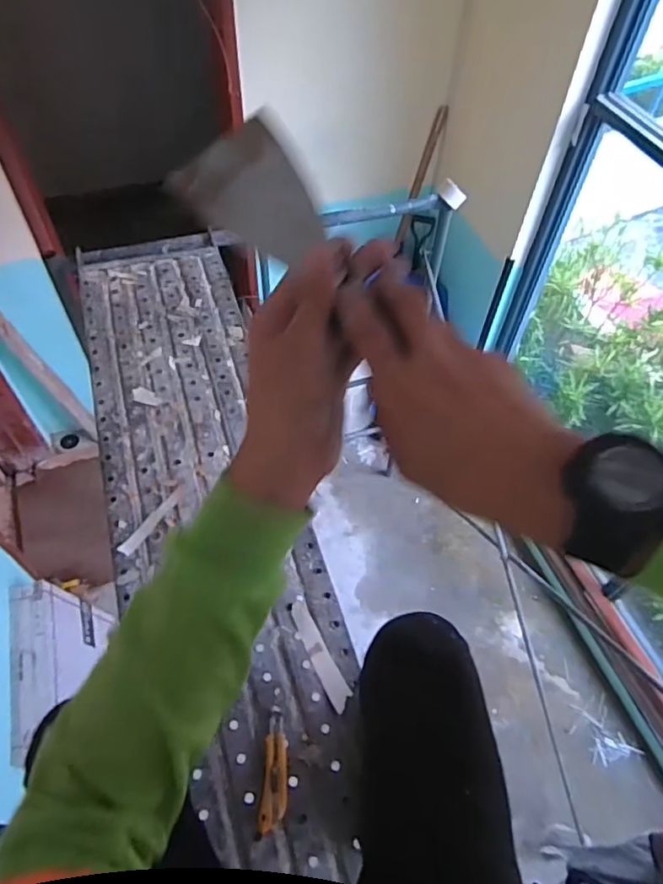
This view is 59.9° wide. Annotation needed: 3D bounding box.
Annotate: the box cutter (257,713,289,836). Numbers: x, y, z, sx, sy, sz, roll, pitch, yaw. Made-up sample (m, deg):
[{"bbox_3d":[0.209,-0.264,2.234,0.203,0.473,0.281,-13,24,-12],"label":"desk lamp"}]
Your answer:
[{"bbox_3d":[-0.082,0.489,0.857,0.038,0.012,0.154,3,55,0],"label":"box cutter"}]

